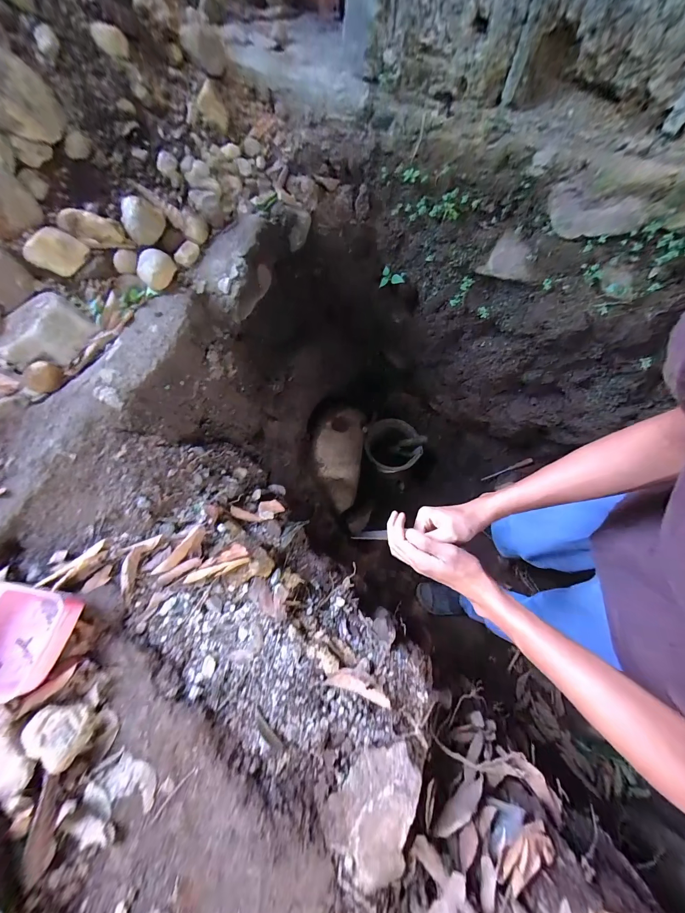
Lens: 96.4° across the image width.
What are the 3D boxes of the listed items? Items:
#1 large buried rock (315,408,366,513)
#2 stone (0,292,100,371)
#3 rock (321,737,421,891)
[{"bbox_3d":[-0.013,0.024,1.315,0.210,0.123,0.455,1,108,3],"label":"large buried rock"},{"bbox_3d":[-0.537,-0.220,0.553,0.084,0.059,0.156,29,71,13],"label":"stone"},{"bbox_3d":[0.045,0.432,0.387,0.092,0.029,0.126,25,37,26],"label":"rock"}]

